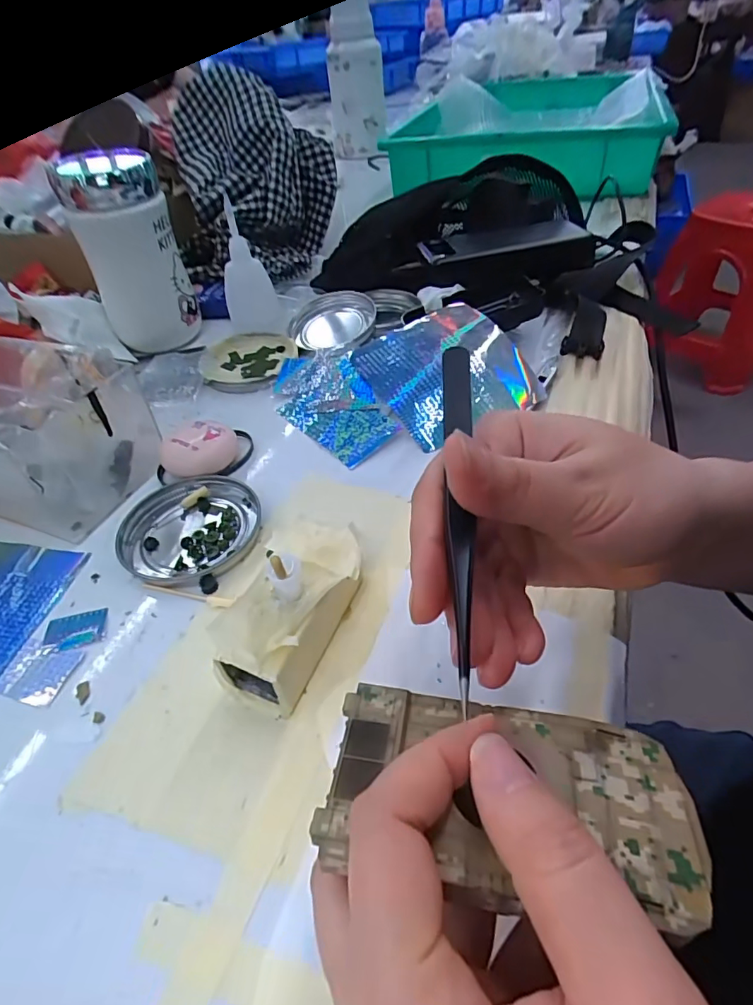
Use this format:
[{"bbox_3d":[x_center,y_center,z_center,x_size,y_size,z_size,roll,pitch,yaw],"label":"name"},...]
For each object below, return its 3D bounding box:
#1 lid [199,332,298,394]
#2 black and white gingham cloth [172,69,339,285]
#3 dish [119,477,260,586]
[{"bbox_3d":[-0.106,-0.118,0.426,0.078,0.012,0.082,-4,45,4],"label":"lid"},{"bbox_3d":[-0.129,-0.336,0.536,0.166,0.160,0.159,-10,45,-3],"label":"black and white gingham cloth"},{"bbox_3d":[-0.109,0.015,0.294,0.077,0.007,0.076,-4,45,4],"label":"dish"}]

